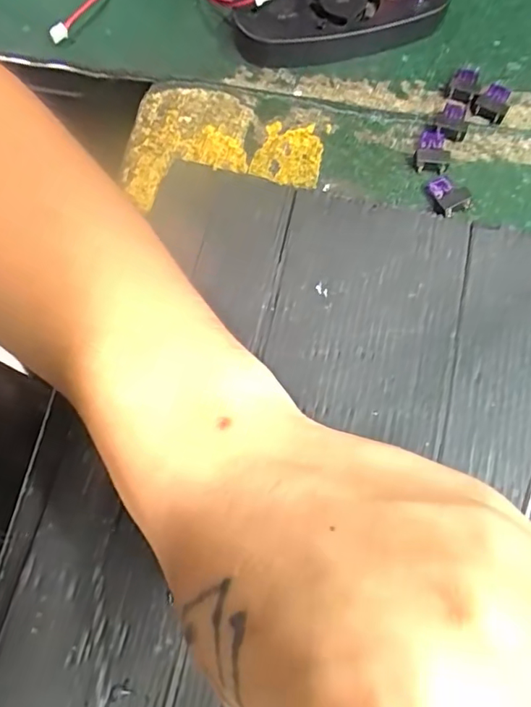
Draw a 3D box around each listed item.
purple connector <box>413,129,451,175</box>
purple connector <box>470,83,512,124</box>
[{"bbox_3d":[0.082,-0.098,0.257,0.016,0.006,0.022,15,72,5],"label":"purple connector"},{"bbox_3d":[0.115,-0.127,0.267,0.016,0.005,0.022,27,74,9],"label":"purple connector"}]

